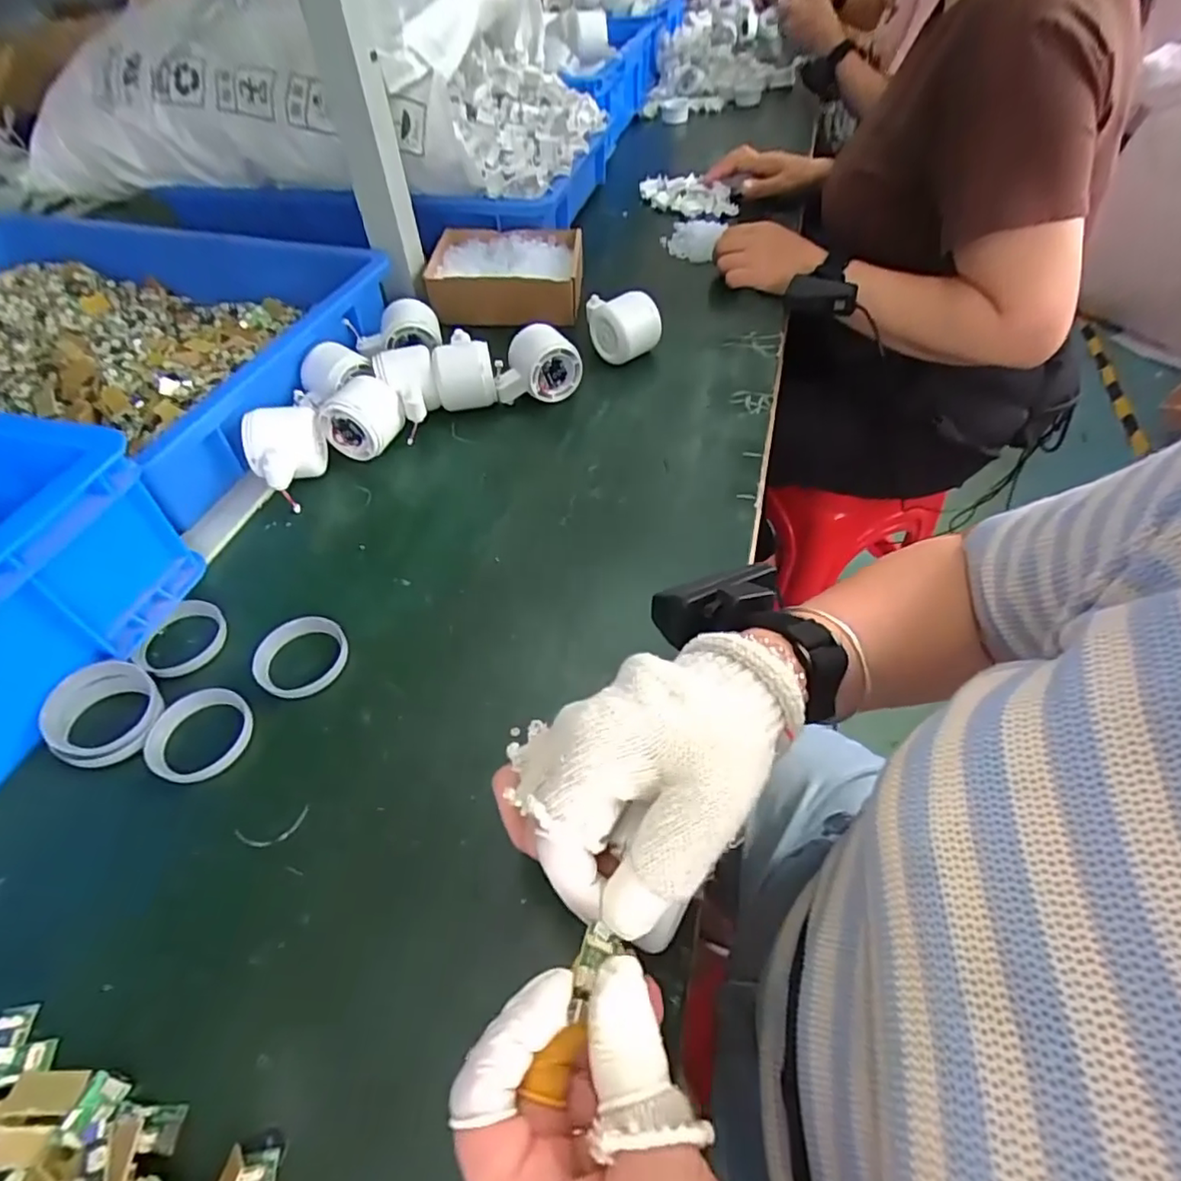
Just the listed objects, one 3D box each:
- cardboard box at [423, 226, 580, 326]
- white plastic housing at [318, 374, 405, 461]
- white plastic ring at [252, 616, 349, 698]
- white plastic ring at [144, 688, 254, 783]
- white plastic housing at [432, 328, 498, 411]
[{"bbox_3d":[-0.099,-0.371,0.715,0.173,0.055,0.144,0,51,3],"label":"cardboard box"},{"bbox_3d":[-0.199,-0.152,0.539,0.062,0.057,0.053,13,53,13],"label":"white plastic housing"},{"bbox_3d":[-0.192,0.044,0.405,0.048,0.016,0.061,32,59,25],"label":"white plastic ring"},{"bbox_3d":[-0.244,0.089,0.379,0.059,0.008,0.058,-1,51,2],"label":"white plastic ring"},{"bbox_3d":[-0.119,-0.207,0.575,0.053,0.052,0.061,-8,51,-4],"label":"white plastic housing"}]

